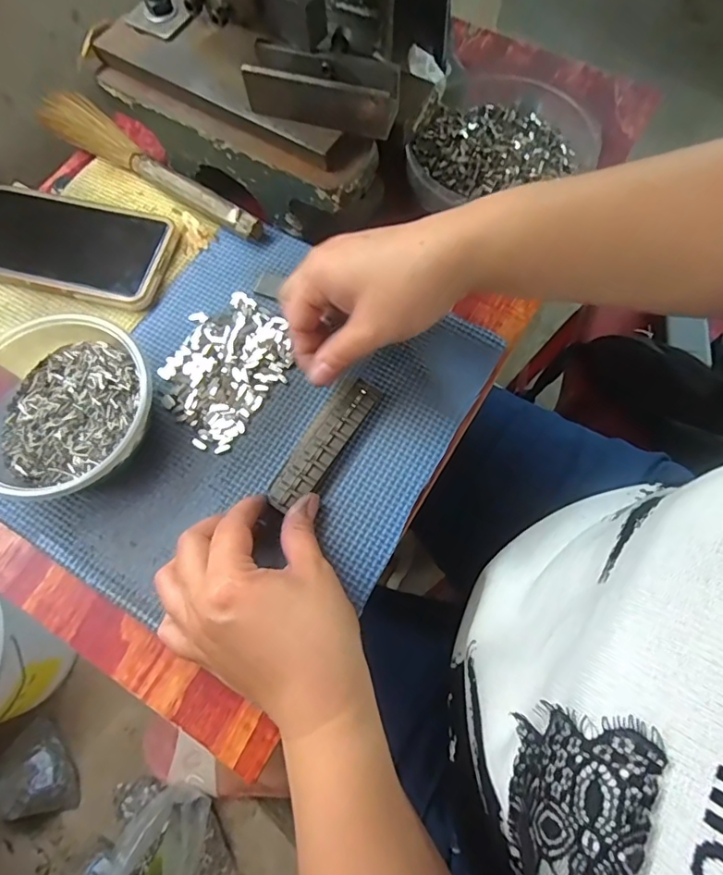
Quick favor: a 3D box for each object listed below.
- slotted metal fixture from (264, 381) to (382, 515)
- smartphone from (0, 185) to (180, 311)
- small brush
[{"bbox_3d":[-0.024,0.004,0.332,0.025,0.012,0.097,35,75,13],"label":"slotted metal fixture"},{"bbox_3d":[-0.218,-0.141,0.387,0.155,0.013,0.077,13,70,6],"label":"smartphone"},{"bbox_3d":[-0.169,-0.216,0.410,0.232,0.022,0.038,36,74,13],"label":"small brush"}]

